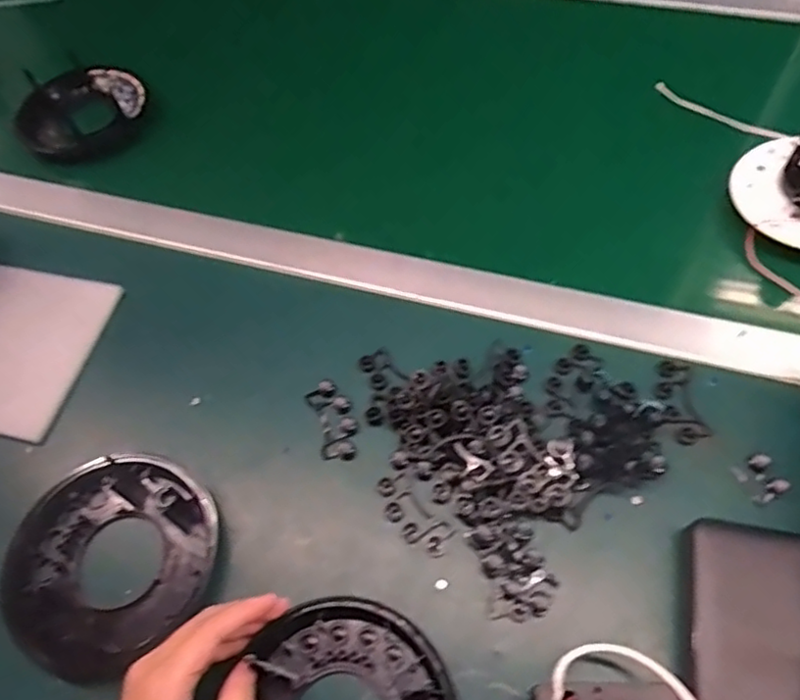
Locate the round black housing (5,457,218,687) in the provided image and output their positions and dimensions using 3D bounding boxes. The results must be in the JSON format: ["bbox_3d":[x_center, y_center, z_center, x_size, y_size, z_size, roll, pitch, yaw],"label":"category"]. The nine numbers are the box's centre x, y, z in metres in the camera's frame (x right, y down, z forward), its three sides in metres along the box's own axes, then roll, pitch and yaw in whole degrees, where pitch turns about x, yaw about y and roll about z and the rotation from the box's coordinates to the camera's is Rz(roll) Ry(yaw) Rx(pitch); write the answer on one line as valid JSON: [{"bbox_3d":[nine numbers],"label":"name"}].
[{"bbox_3d":[-0.179,0.126,0.398,0.121,0.022,0.125,-2,59,3],"label":"round black housing"}]

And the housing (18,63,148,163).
[{"bbox_3d":[-0.308,-0.231,0.616,0.118,0.045,0.100,-34,62,-15],"label":"housing"}]

